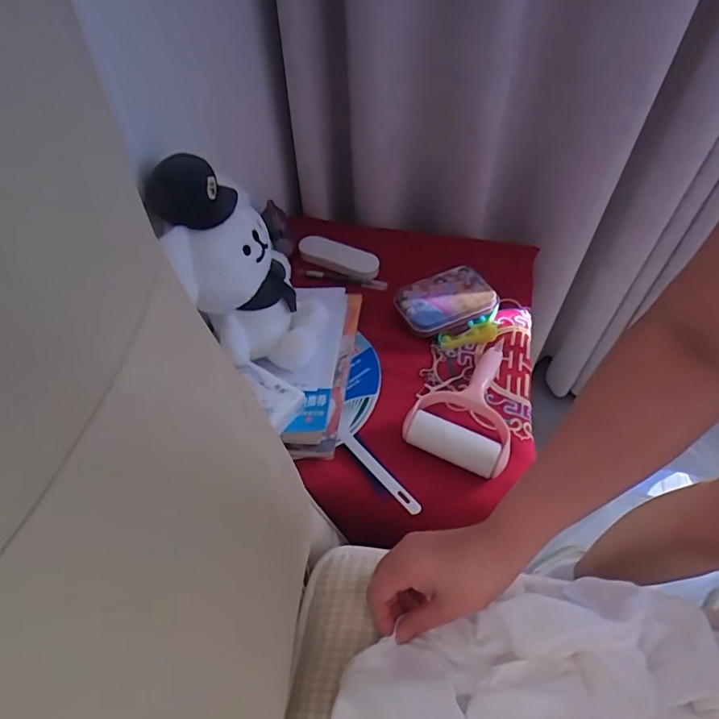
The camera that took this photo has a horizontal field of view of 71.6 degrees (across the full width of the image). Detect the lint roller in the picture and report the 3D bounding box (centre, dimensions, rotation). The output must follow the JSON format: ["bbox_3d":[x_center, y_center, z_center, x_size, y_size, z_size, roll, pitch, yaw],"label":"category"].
[{"bbox_3d":[0.142,0.041,0.607,0.115,0.046,0.185,23,56,17],"label":"lint roller"}]

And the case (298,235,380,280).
[{"bbox_3d":[-0.031,-0.158,0.765,0.130,0.017,0.049,24,56,17],"label":"case"}]

